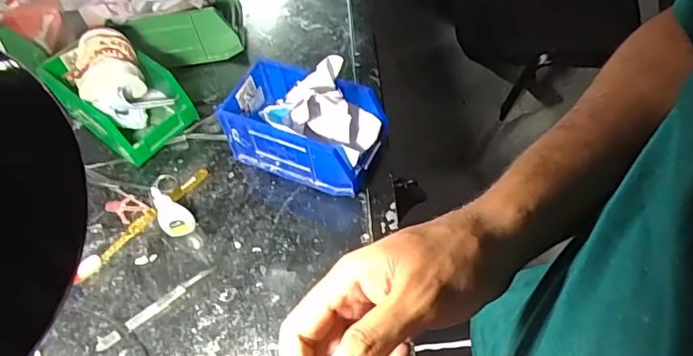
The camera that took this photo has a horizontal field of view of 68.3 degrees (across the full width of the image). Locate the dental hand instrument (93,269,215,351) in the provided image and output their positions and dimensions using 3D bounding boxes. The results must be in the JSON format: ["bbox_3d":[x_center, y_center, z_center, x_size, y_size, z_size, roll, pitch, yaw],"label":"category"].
[{"bbox_3d":[-0.200,0.136,0.541,0.136,0.005,0.014,-34,59,-18],"label":"dental hand instrument"}]

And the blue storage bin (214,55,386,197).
[{"bbox_3d":[-0.049,-0.059,0.611,0.167,0.098,0.098,20,59,17],"label":"blue storage bin"}]

